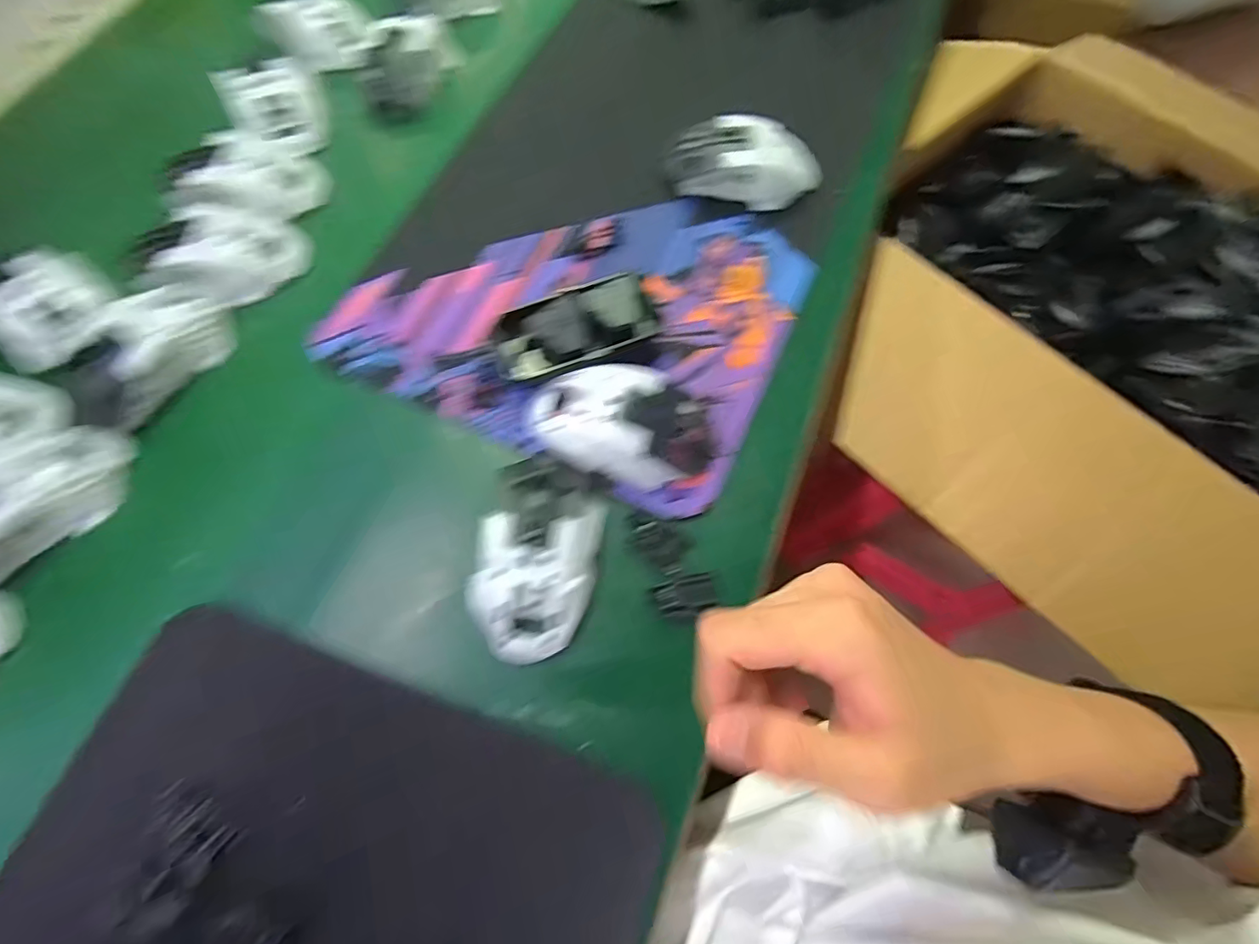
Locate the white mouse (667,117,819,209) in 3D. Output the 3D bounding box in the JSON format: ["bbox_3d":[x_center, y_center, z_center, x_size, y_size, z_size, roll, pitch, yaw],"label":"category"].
[{"bbox_3d":[0.090,-0.241,0.424,0.116,0.038,0.053,2,70,-1],"label":"white mouse"}]

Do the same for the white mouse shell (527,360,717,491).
[{"bbox_3d":[-0.005,-0.031,0.346,0.118,0.032,0.066,16,71,4],"label":"white mouse shell"}]

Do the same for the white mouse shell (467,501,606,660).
[{"bbox_3d":[-0.054,0.058,0.312,0.065,0.033,0.092,11,70,3],"label":"white mouse shell"}]

